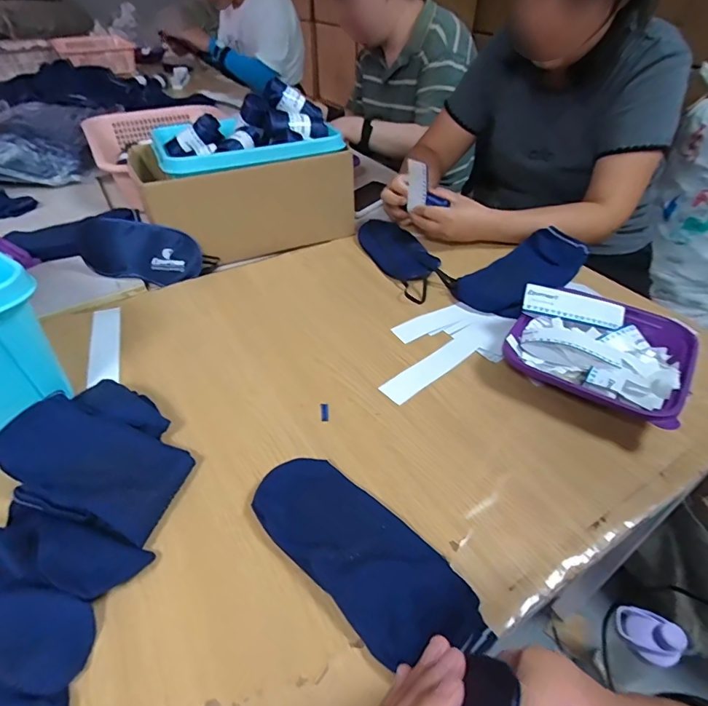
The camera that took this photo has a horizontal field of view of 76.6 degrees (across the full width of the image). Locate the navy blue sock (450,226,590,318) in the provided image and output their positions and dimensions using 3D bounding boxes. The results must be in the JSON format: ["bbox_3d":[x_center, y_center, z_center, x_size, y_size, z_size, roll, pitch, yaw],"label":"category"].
[{"bbox_3d":[0.246,-0.117,0.662,0.204,0.051,0.117,-31,50,-30],"label":"navy blue sock"}]

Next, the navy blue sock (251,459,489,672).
[{"bbox_3d":[0.002,0.159,0.369,0.085,0.019,0.203,-30,47,-35],"label":"navy blue sock"}]

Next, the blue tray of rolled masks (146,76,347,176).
[{"bbox_3d":[-0.167,-0.351,0.701,0.275,0.087,0.159,-12,43,-13],"label":"blue tray of rolled masks"}]

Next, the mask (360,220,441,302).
[{"bbox_3d":[0.078,-0.161,0.729,0.086,0.022,0.234,-15,43,-16],"label":"mask"}]

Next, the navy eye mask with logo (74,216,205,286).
[{"bbox_3d":[-0.322,-0.152,0.664,0.176,0.084,0.045,-2,41,-2],"label":"navy eye mask with logo"}]

